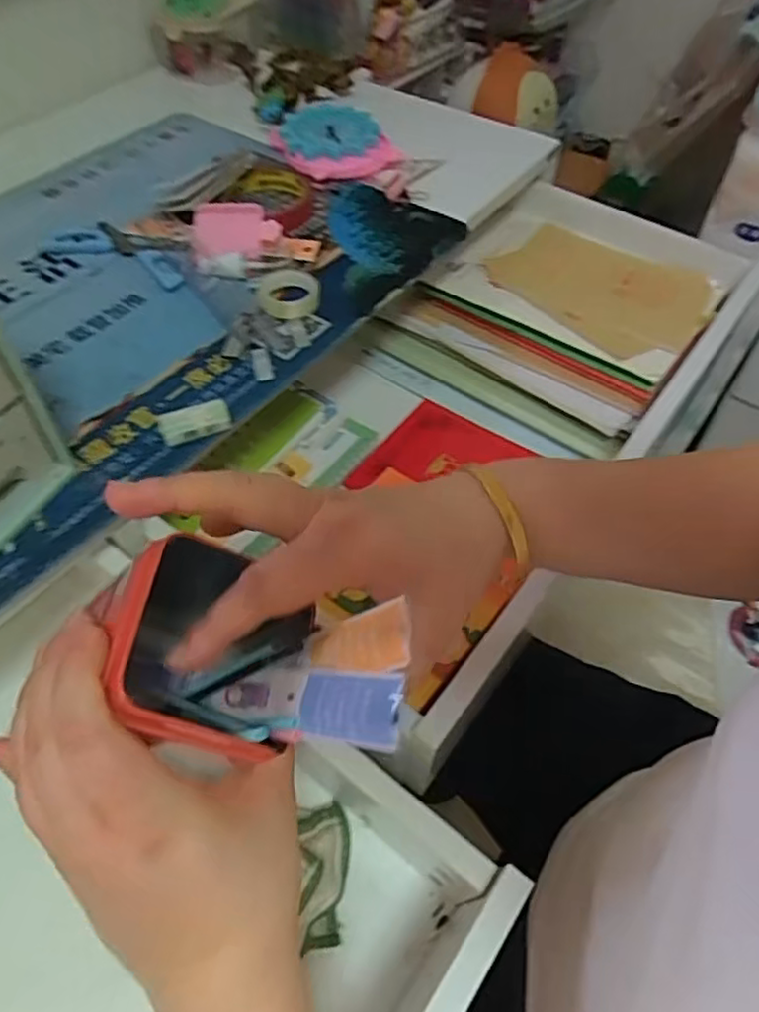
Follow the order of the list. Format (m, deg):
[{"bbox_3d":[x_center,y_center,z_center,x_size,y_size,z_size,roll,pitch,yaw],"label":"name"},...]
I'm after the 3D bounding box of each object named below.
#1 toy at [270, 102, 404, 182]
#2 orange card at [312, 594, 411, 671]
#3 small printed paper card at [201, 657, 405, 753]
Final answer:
[{"bbox_3d":[-0.052,-0.382,0.678,0.103,0.022,0.143,-25,58,-18],"label":"toy"},{"bbox_3d":[-0.009,0.050,0.243,0.050,0.007,0.022,-20,41,40],"label":"orange card"},{"bbox_3d":[-0.033,0.075,0.254,0.108,0.009,0.023,-9,42,42],"label":"small printed paper card"}]

